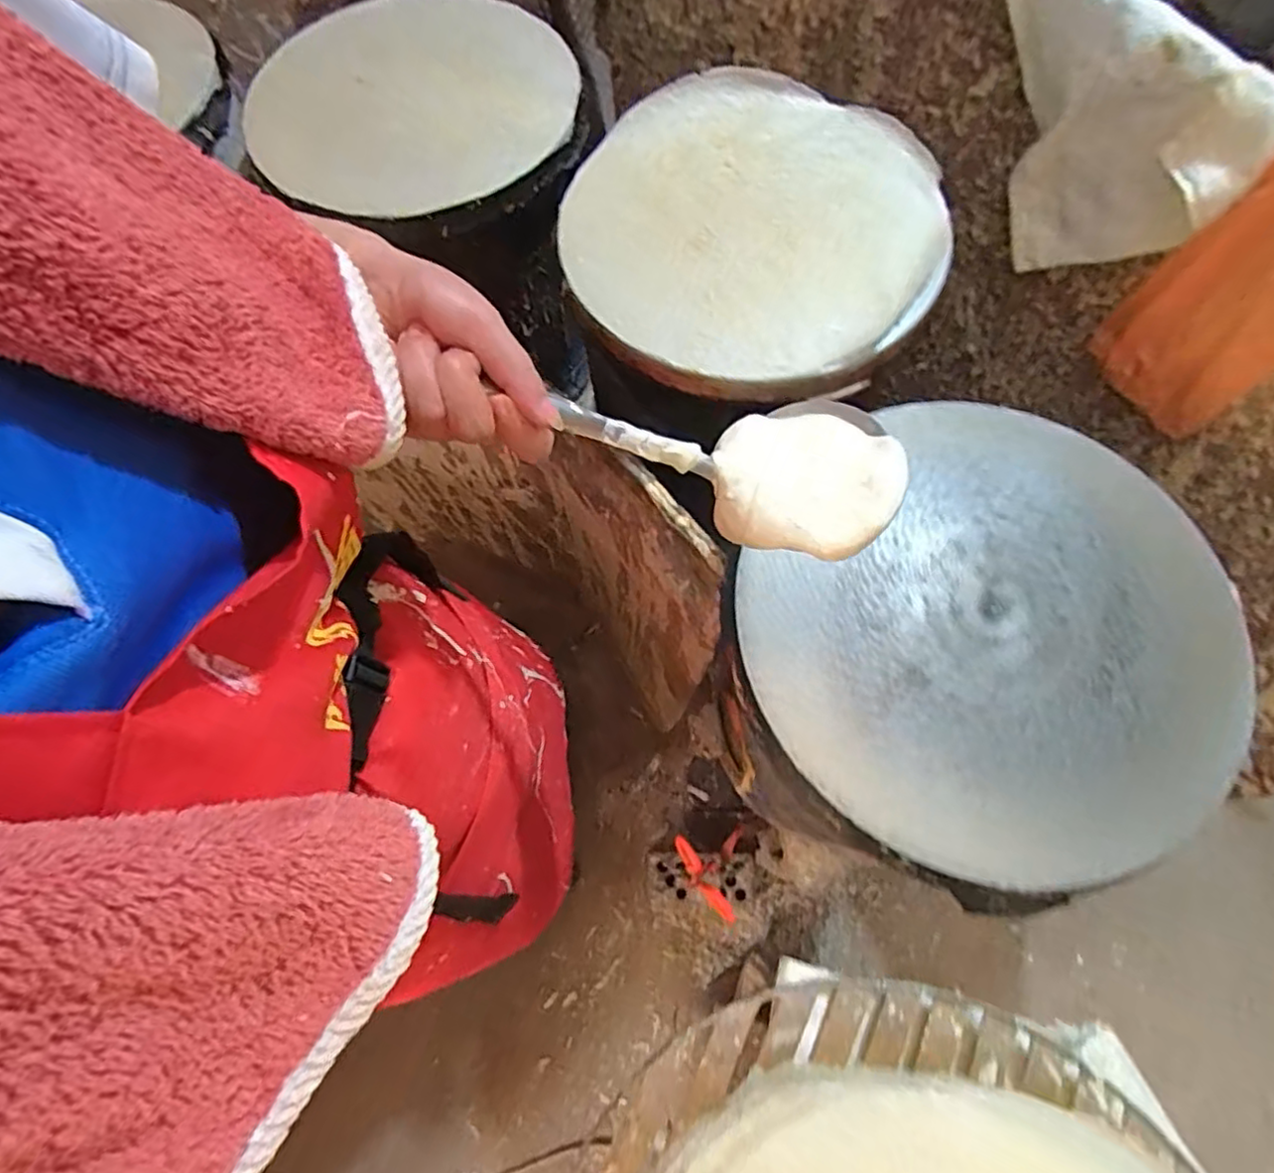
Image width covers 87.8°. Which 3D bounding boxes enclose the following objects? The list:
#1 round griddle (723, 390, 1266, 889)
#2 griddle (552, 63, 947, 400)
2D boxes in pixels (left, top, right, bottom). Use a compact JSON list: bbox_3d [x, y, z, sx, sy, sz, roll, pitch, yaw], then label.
[{"bbox_3d":[0.282,0.032,0.507,0.337,0.027,0.368,0,68,0],"label":"round griddle"},{"bbox_3d":[0.109,-0.353,0.660,0.362,0.062,0.371,0,68,0],"label":"griddle"}]

